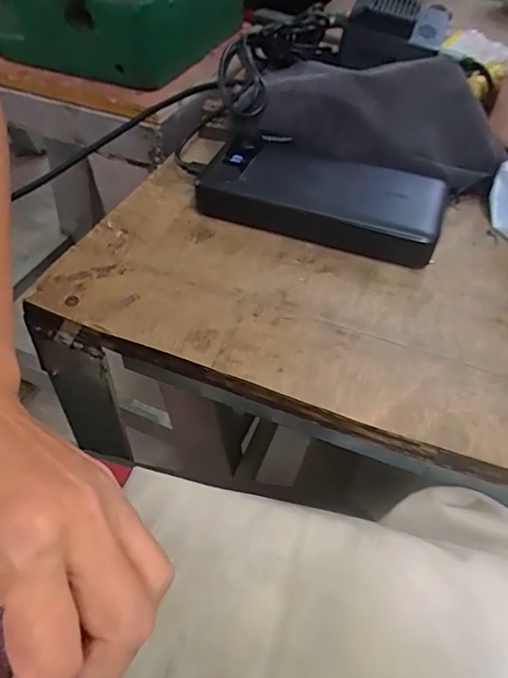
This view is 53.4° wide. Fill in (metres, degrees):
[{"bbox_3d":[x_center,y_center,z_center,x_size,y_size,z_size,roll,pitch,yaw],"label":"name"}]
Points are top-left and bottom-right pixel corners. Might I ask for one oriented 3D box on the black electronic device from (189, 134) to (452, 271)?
[{"bbox_3d":[0.043,-0.095,0.333,0.153,0.026,0.069,17,50,12],"label":"black electronic device"}]

